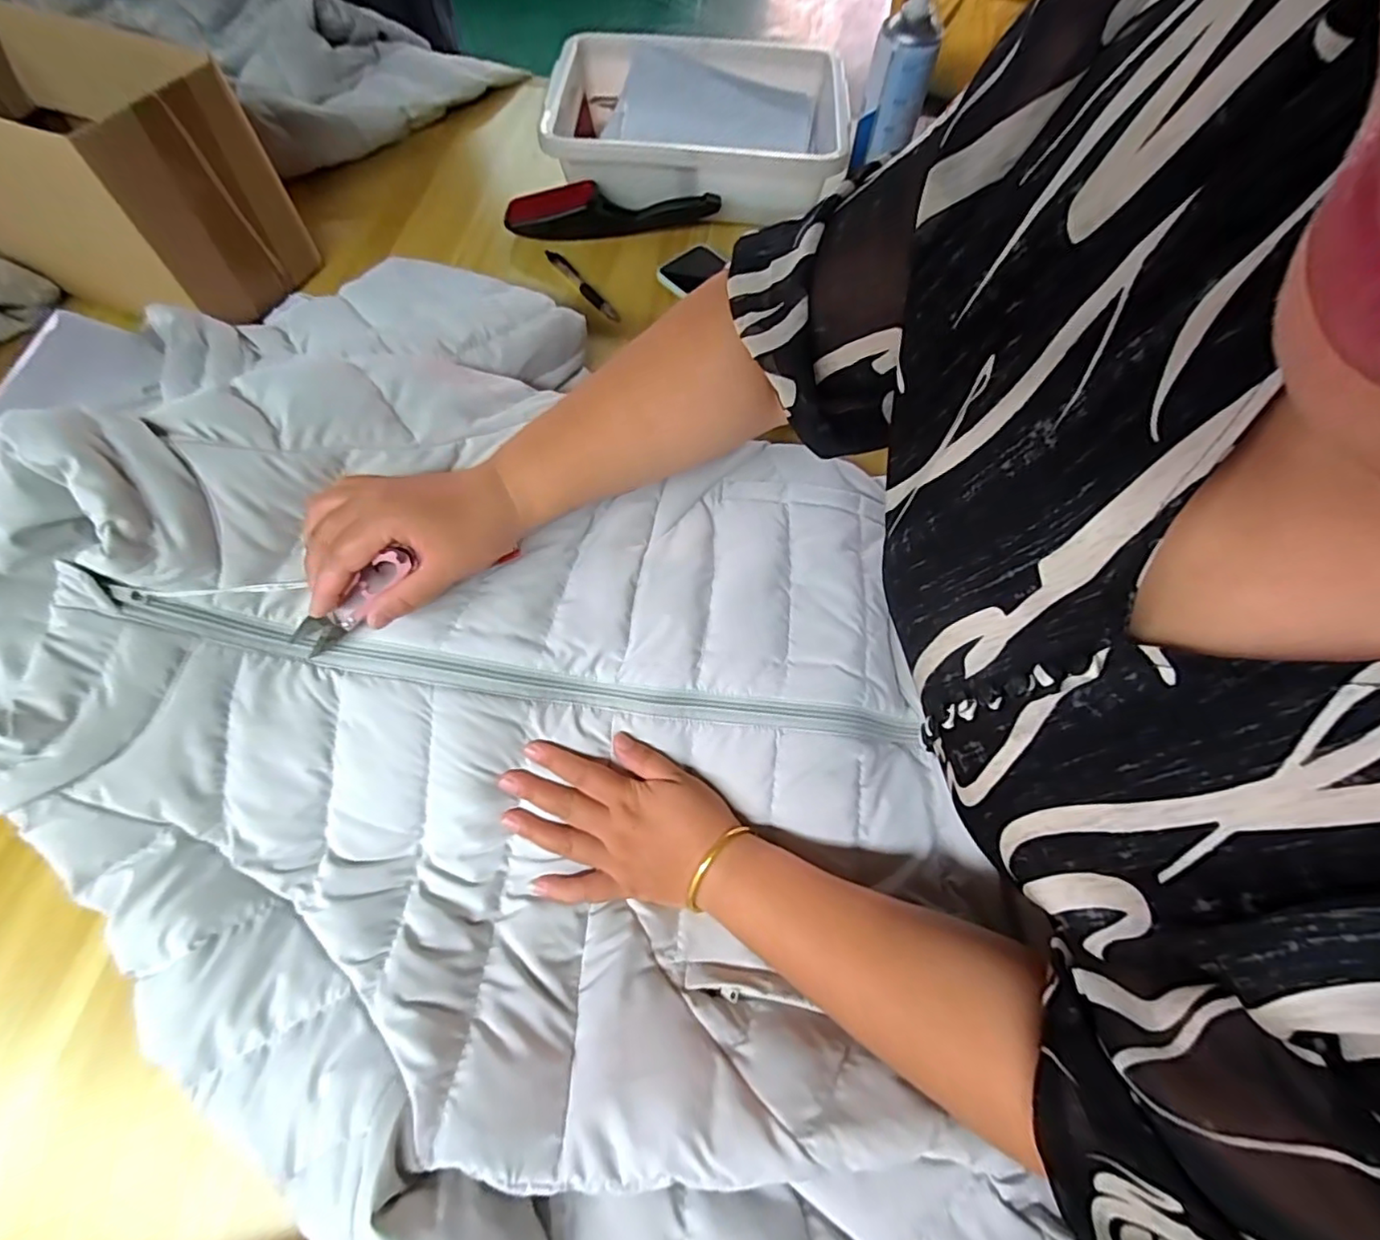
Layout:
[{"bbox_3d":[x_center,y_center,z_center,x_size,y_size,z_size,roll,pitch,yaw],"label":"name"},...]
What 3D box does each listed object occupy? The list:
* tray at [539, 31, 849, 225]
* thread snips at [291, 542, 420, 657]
[{"bbox_3d":[0.008,-0.589,0.702,0.331,0.082,0.241,1,61,1],"label":"tray"},{"bbox_3d":[-0.202,-0.011,0.352,0.099,0.020,0.019,-34,60,23],"label":"thread snips"}]

